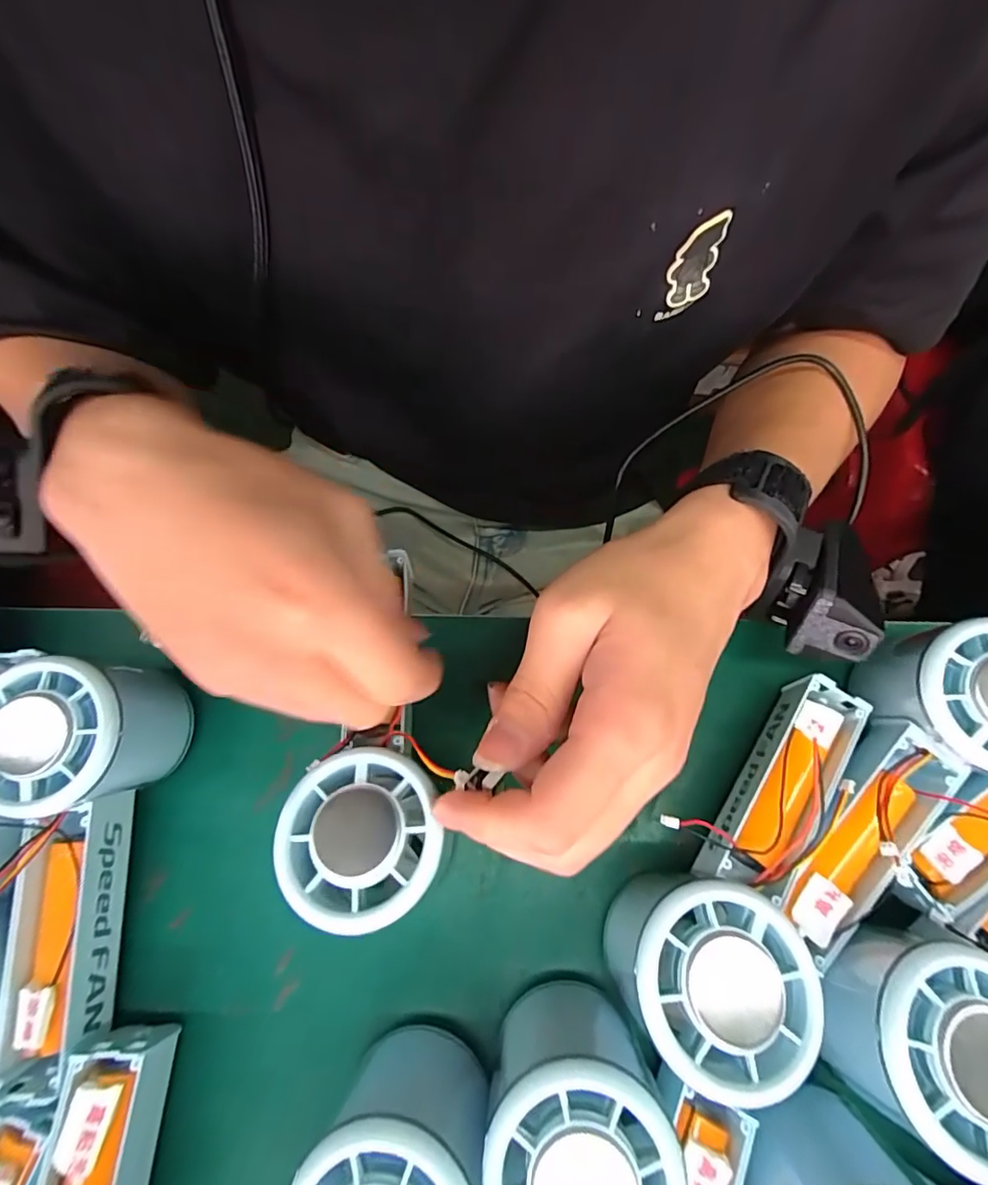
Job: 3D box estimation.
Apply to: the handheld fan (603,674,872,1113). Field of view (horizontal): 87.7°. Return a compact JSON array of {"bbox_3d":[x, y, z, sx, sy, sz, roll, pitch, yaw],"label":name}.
[{"bbox_3d":[0.097,0.100,0.203,0.058,0.058,0.153,36,64,12],"label":"handheld fan"}]

